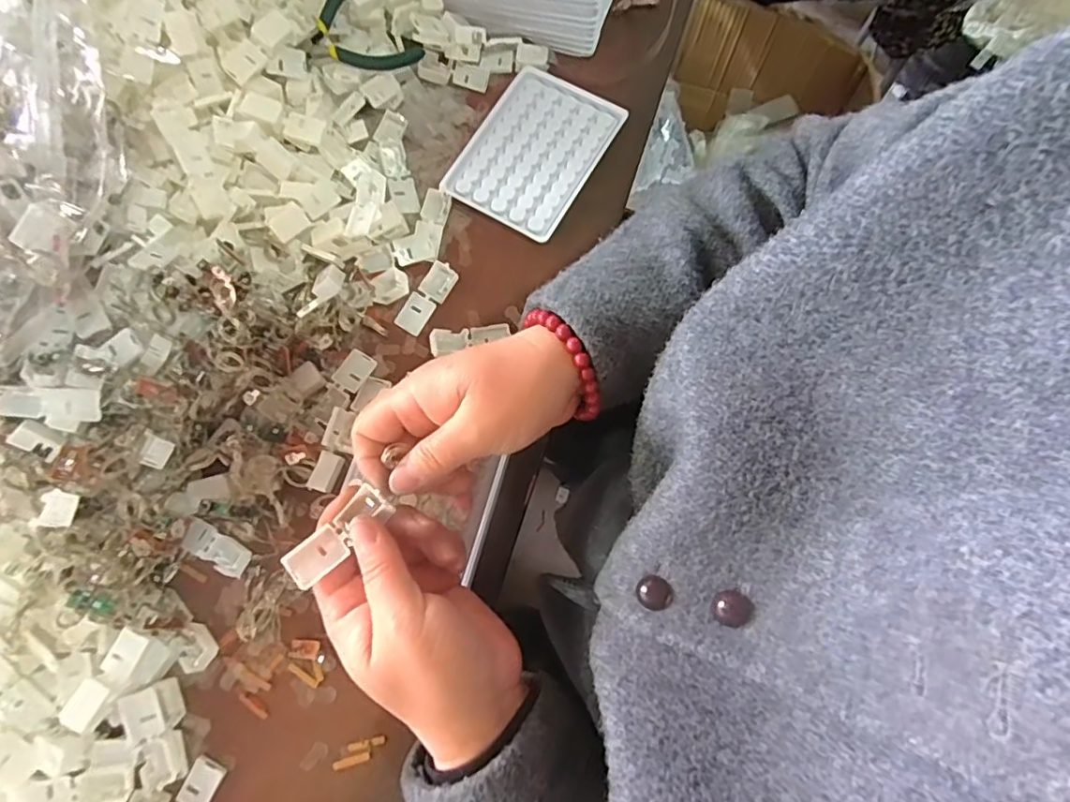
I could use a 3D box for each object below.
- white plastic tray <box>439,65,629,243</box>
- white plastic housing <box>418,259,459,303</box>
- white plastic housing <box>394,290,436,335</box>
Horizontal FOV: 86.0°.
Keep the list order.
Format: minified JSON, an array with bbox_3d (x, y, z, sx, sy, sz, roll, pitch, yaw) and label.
[{"bbox_3d":[-0.001,-0.192,0.441,0.094,0.006,0.128,29,78,8],"label":"white plastic tray"},{"bbox_3d":[-0.069,-0.086,0.412,0.020,0.007,0.028,28,78,8],"label":"white plastic housing"},{"bbox_3d":[-0.085,-0.062,0.408,0.022,0.004,0.028,27,78,8],"label":"white plastic housing"}]

